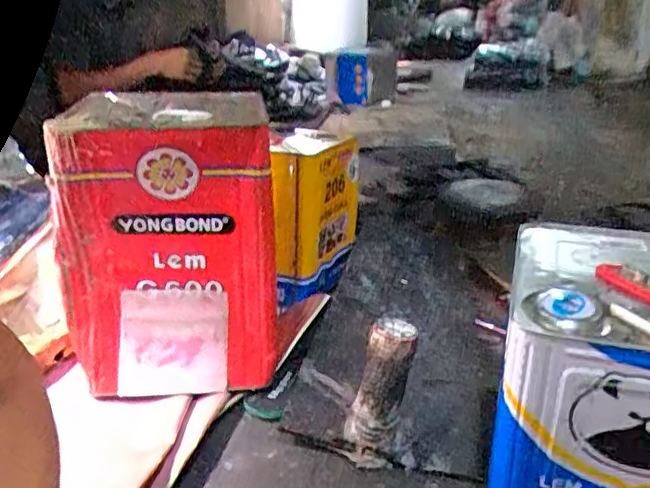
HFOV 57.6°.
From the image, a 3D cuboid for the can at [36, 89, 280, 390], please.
[{"bbox_3d":[-0.201,-0.017,0.797,0.257,0.344,0.241,-1,25,1],"label":"can"}]

